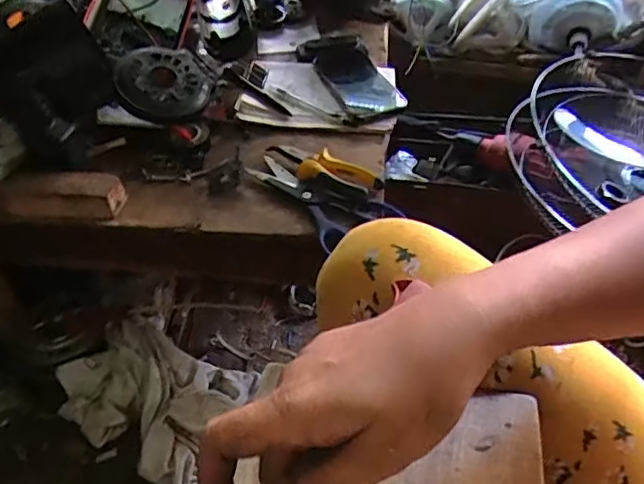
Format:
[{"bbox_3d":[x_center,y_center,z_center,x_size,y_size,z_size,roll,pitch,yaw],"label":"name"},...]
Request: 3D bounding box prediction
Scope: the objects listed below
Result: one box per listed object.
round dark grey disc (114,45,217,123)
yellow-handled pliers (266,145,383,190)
[{"bbox_3d":[-0.202,-0.210,0.745,0.113,0.025,0.123,10,55,-15],"label":"round dark grey disc"},{"bbox_3d":[-0.001,-0.089,0.694,0.155,0.020,0.045,25,51,22],"label":"yellow-handled pliers"}]

